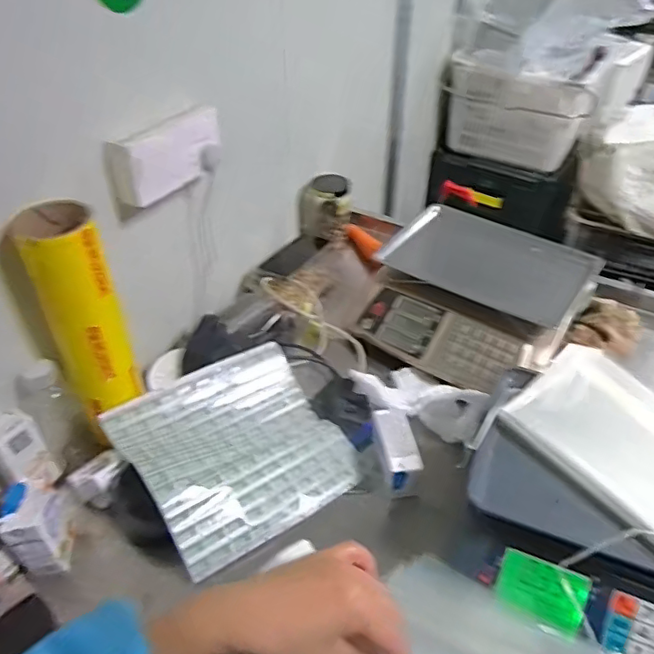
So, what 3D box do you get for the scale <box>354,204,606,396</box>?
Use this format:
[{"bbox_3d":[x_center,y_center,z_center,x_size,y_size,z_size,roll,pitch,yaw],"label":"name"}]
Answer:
[{"bbox_3d":[0.264,-0.065,1.024,0.345,0.124,0.343,25,47,26],"label":"scale"}]

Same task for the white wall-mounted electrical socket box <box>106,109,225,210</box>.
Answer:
[{"bbox_3d":[-0.227,-0.250,0.820,0.041,0.096,0.188,22,45,23],"label":"white wall-mounted electrical socket box"}]

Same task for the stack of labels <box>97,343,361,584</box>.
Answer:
[{"bbox_3d":[-0.122,0.165,0.802,0.288,0.034,0.262,-21,57,-38],"label":"stack of labels"}]

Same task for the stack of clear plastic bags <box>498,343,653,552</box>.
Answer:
[{"bbox_3d":[0.368,0.141,0.692,0.216,0.024,0.277,-23,46,-25],"label":"stack of clear plastic bags"}]

